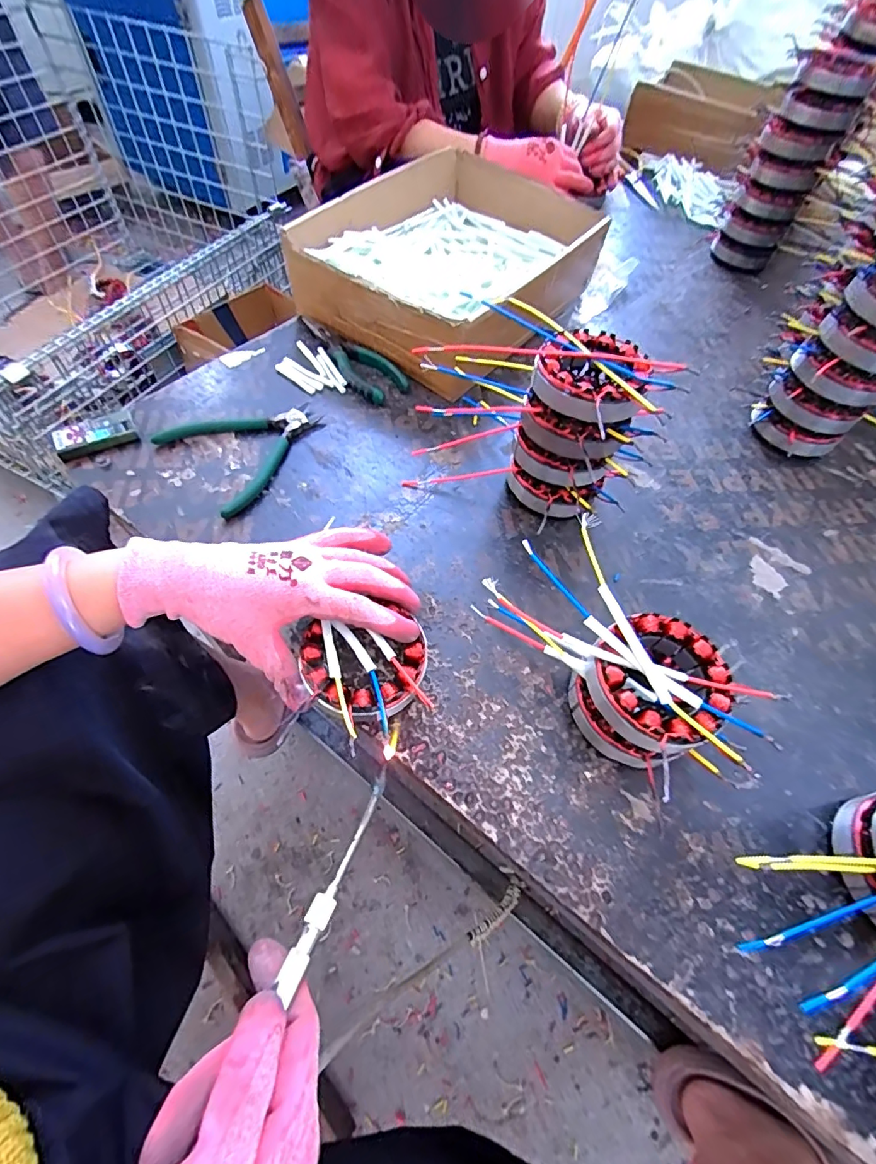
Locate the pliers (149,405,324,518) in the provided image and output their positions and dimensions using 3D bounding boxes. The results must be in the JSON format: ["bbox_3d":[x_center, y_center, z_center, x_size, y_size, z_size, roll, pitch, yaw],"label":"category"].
[{"bbox_3d":[-0.175,-0.133,0.466,0.118,0.012,0.135,41,64,19],"label":"pliers"}]

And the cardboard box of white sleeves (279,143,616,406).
[{"bbox_3d":[0.026,-0.385,0.593,0.254,0.106,0.359,31,61,15],"label":"cardboard box of white sleeves"}]

